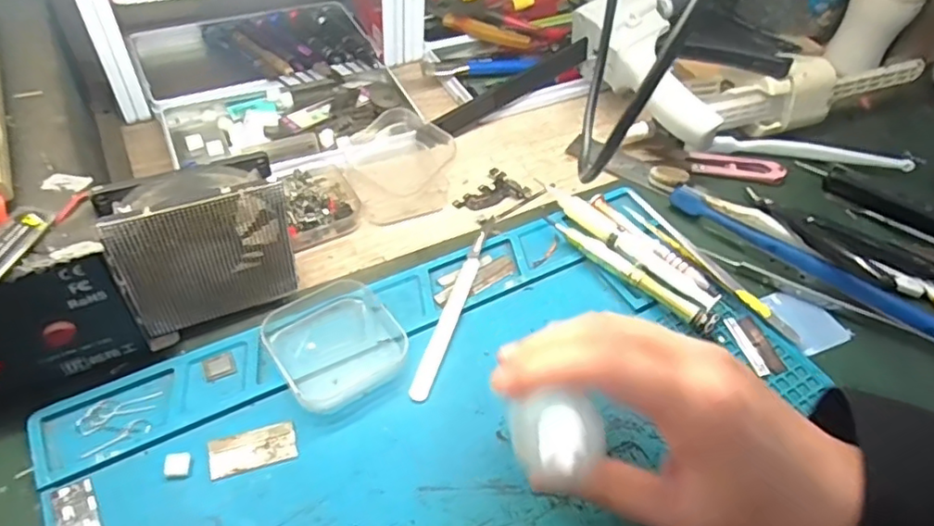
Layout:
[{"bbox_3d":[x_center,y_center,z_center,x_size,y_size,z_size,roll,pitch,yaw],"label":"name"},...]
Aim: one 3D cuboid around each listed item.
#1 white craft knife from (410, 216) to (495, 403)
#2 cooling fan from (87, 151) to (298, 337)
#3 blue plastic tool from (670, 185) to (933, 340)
[{"bbox_3d":[-0.004,0.018,0.353,0.010,0.005,0.140,17,51,8],"label":"white craft knife"},{"bbox_3d":[-0.131,-0.008,0.307,0.081,0.083,0.031,-23,57,-23],"label":"cooling fan"},{"bbox_3d":[0.219,-0.002,0.391,0.186,0.011,0.021,34,55,20],"label":"blue plastic tool"}]

